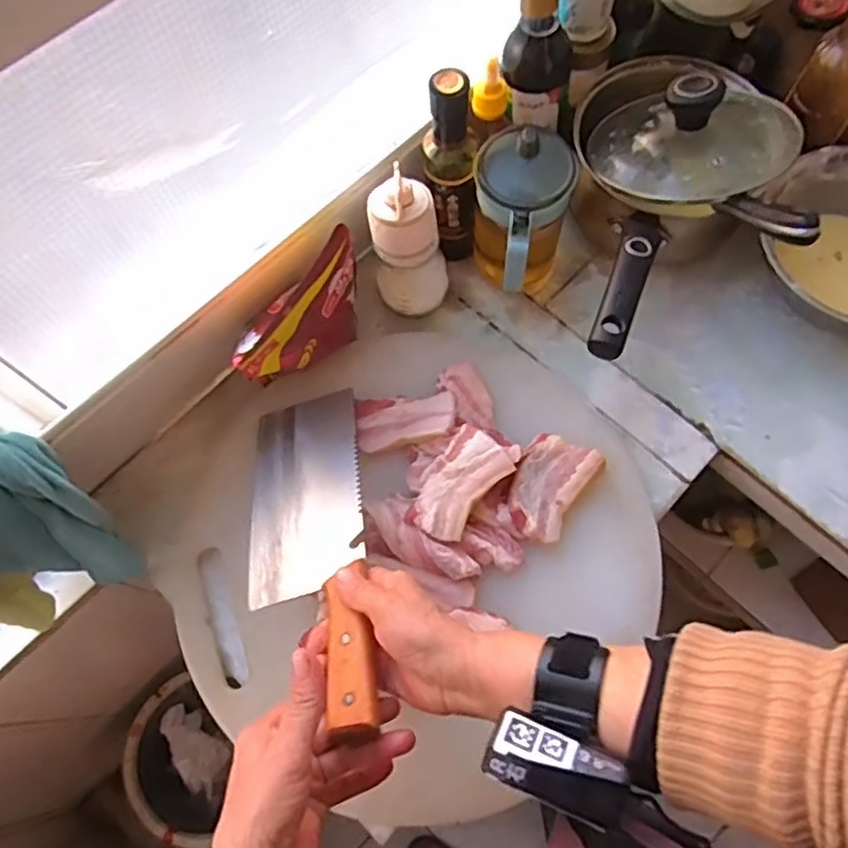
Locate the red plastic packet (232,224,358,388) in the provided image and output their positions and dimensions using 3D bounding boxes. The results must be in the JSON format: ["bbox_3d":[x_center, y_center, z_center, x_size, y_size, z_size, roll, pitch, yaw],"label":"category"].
[{"bbox_3d":[-0.103,-0.087,0.587,0.132,0.126,0.033,-43,73,-13],"label":"red plastic packet"}]

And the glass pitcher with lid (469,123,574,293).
[{"bbox_3d":[0.088,-0.185,0.649,0.085,0.148,0.117,9,69,5],"label":"glass pitcher with lid"}]

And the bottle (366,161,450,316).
[{"bbox_3d":[-0.012,-0.155,0.630,0.068,0.164,0.064,0,69,2],"label":"bottle"}]

